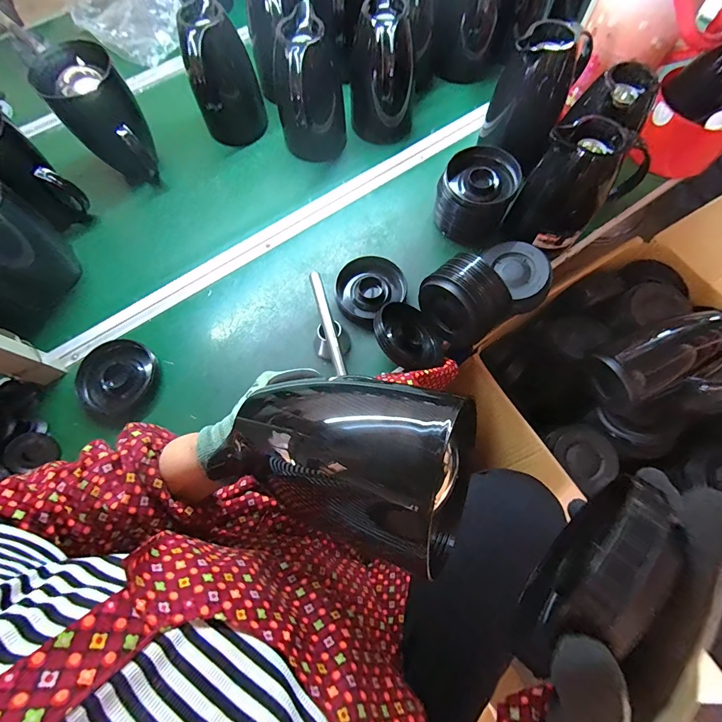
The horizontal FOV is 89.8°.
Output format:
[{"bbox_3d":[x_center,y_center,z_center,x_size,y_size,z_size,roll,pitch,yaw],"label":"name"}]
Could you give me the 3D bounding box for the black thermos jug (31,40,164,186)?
[{"bbox_3d":[-0.462,-0.436,0.659,0.126,0.168,0.142,-37,75,-12],"label":"black thermos jug"}]

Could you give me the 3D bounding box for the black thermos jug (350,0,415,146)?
[{"bbox_3d":[0.041,-0.535,0.688,0.121,0.197,0.152,6,71,2],"label":"black thermos jug"}]

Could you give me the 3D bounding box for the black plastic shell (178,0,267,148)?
[{"bbox_3d":[-0.260,-0.530,0.690,0.123,0.190,0.110,-18,72,-6],"label":"black plastic shell"}]

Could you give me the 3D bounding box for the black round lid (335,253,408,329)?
[{"bbox_3d":[0.014,-0.129,0.638,0.122,0.026,0.105,-35,74,-11],"label":"black round lid"}]

